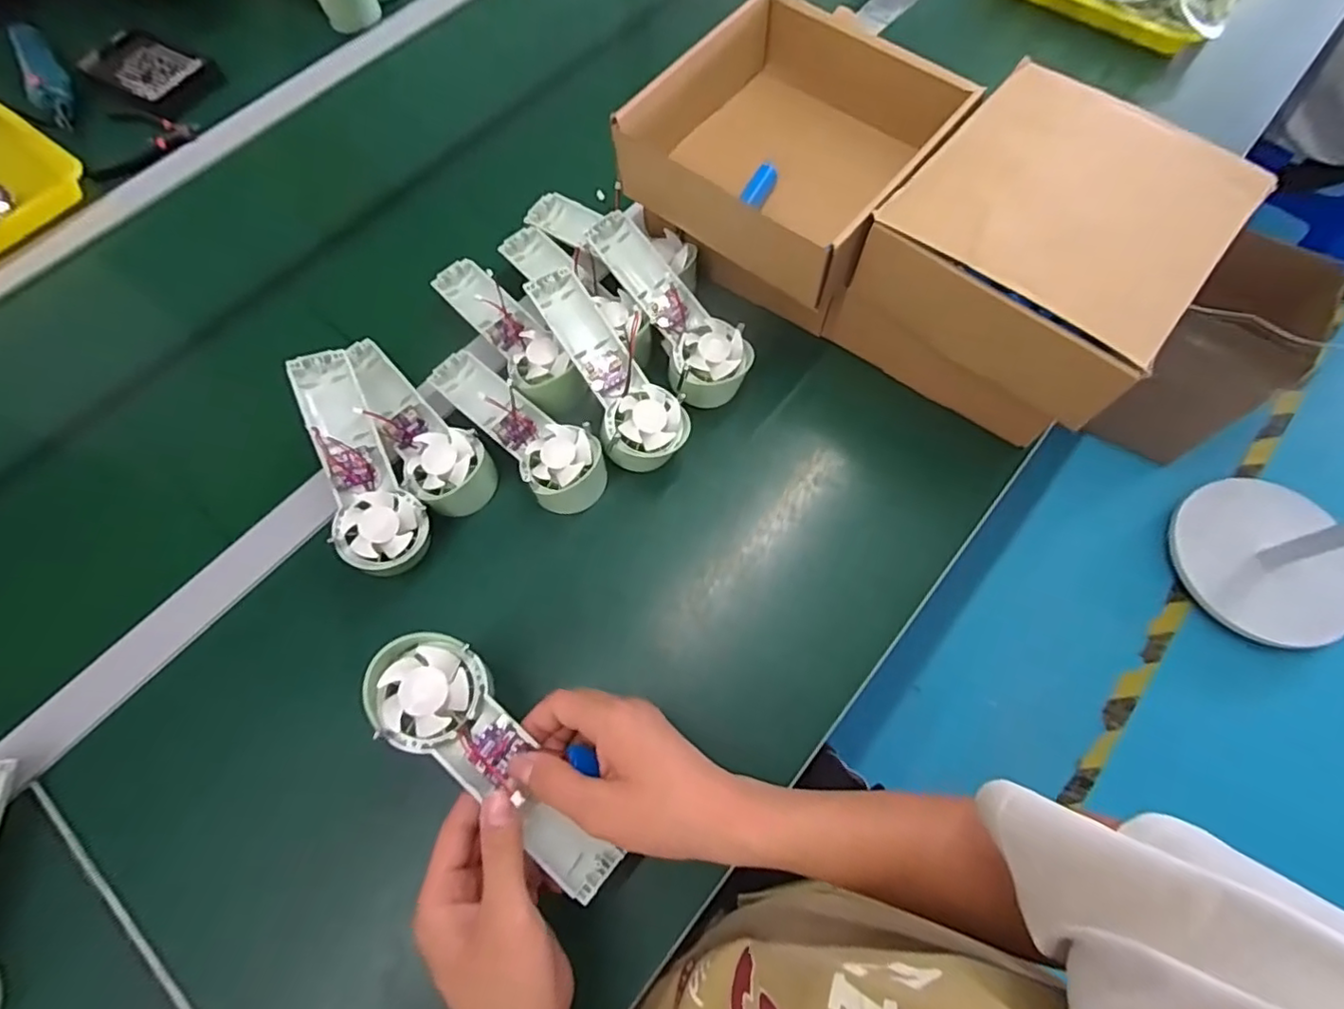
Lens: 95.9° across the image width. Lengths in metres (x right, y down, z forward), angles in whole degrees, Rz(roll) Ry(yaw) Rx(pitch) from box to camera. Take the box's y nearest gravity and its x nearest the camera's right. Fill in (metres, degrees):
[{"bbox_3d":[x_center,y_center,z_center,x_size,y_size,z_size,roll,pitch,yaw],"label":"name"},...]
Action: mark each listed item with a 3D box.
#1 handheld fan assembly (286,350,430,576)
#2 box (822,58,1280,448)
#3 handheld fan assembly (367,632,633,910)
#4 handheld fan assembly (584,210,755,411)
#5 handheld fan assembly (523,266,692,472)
[{"bbox_3d":[-0.233,-0.032,0.454,0.060,0.053,0.173,-23,84,-7],"label":"handheld fan assembly"},{"bbox_3d":[0.272,-0.175,0.464,0.208,0.151,0.196,-42,72,-14],"label":"box"},{"bbox_3d":[-0.102,0.146,0.342,0.059,0.025,0.172,-43,88,-15],"label":"handheld fan assembly"},{"bbox_3d":[-0.003,-0.160,0.501,0.062,0.040,0.174,-36,86,-12],"label":"handheld fan assembly"},{"bbox_3d":[-0.051,-0.109,0.479,0.063,0.044,0.171,-32,84,-11],"label":"handheld fan assembly"}]

